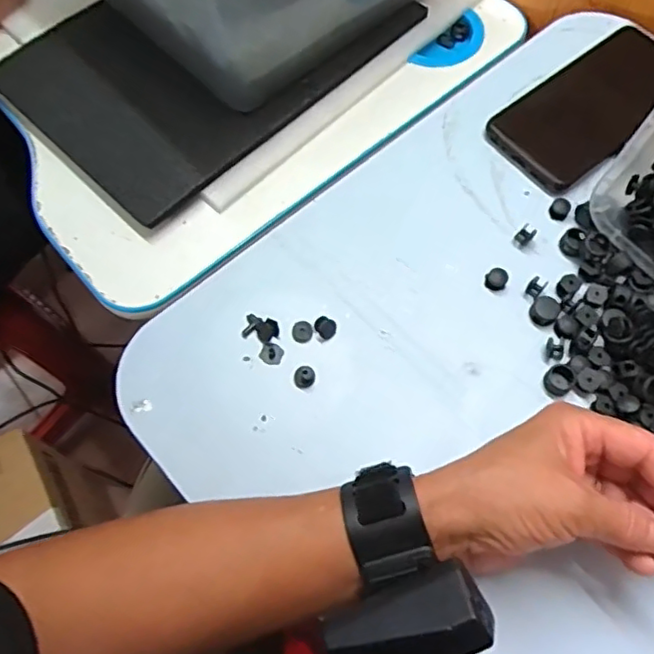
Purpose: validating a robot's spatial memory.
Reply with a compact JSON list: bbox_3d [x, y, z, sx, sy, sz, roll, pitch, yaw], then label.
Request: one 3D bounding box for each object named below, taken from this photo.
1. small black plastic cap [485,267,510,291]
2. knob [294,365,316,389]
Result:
[{"bbox_3d":[0.109,-0.030,0.399,0.014,0.008,0.013,-1,66,2],"label":"small black plastic cap"},{"bbox_3d":[-0.014,0.029,0.376,0.013,0.014,0.012,-12,66,-4],"label":"knob"}]

